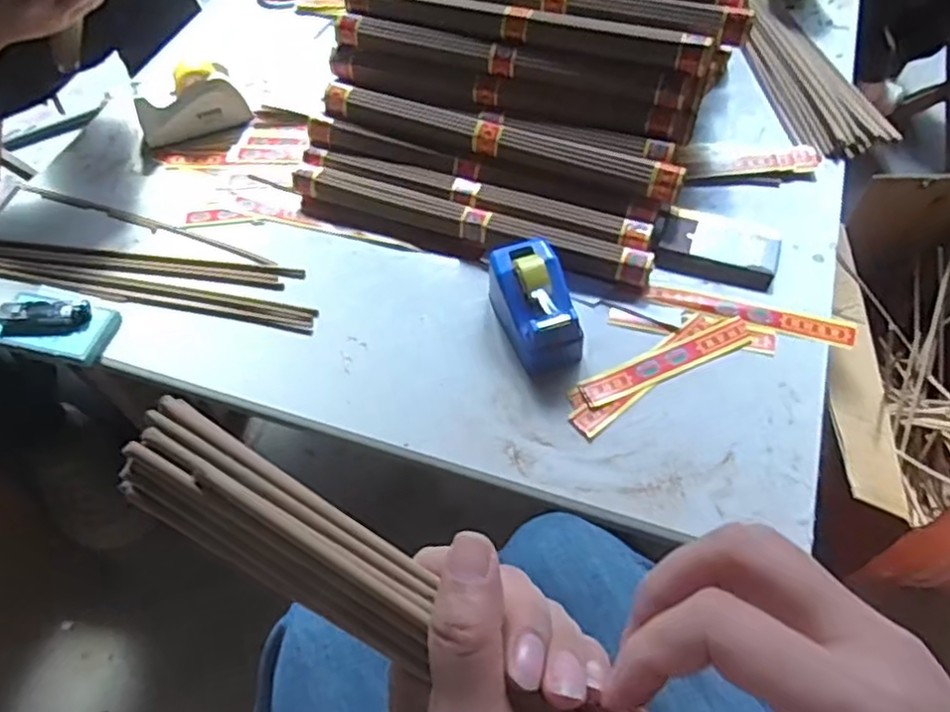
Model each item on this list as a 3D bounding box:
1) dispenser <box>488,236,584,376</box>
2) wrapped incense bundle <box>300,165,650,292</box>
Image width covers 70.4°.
[{"bbox_3d":[0.050,-0.042,0.553,0.058,0.056,0.105,-15,58,-6],"label":"dispenser"},{"bbox_3d":[-0.011,-0.117,0.622,0.342,0.029,0.048,18,61,14],"label":"wrapped incense bundle"}]

